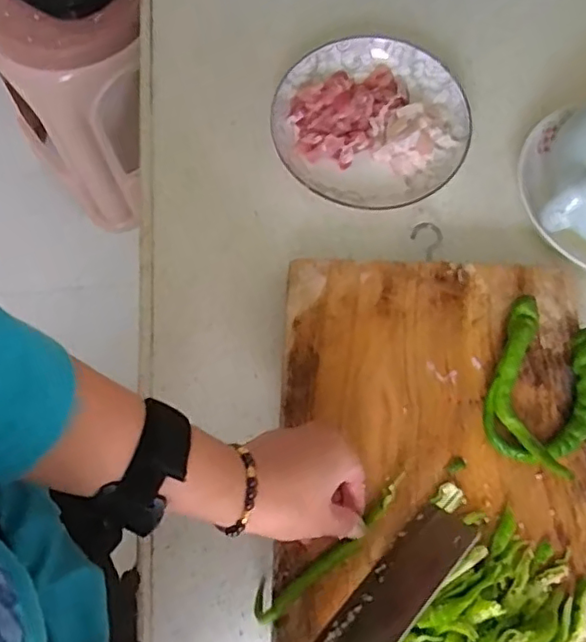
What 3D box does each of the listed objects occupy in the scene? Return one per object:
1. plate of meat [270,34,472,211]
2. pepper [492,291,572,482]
[{"bbox_3d":[0.074,-0.184,0.547,0.167,0.032,0.167,0,74,0],"label":"plate of meat"},{"bbox_3d":[0.171,0.046,0.445,0.040,0.039,0.135,2,74,1],"label":"pepper"}]

